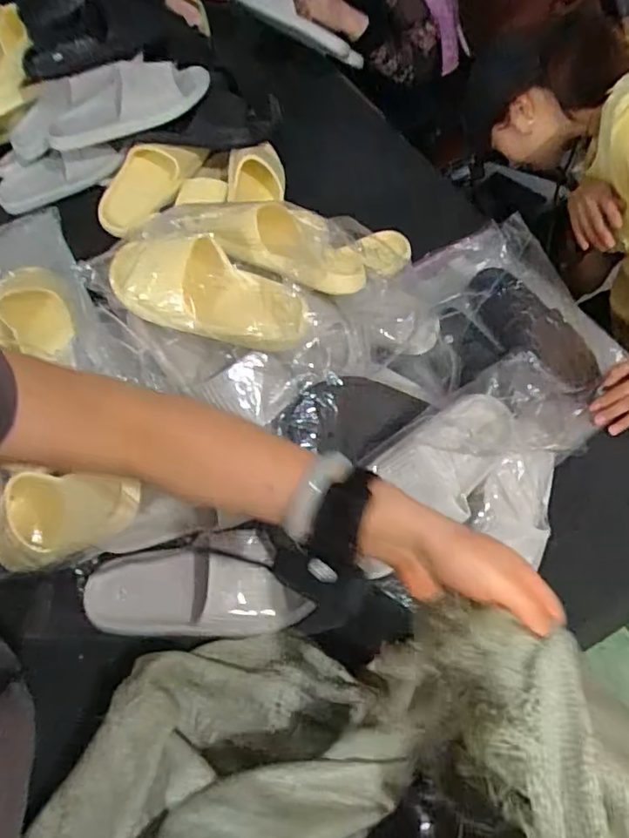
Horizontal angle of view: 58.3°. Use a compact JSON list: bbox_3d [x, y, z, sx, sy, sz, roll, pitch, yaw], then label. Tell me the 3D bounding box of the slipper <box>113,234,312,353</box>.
[{"bbox_3d":[-0.121,-0.147,0.652,0.254,0.060,0.098,15,63,10],"label":"slipper"}]

